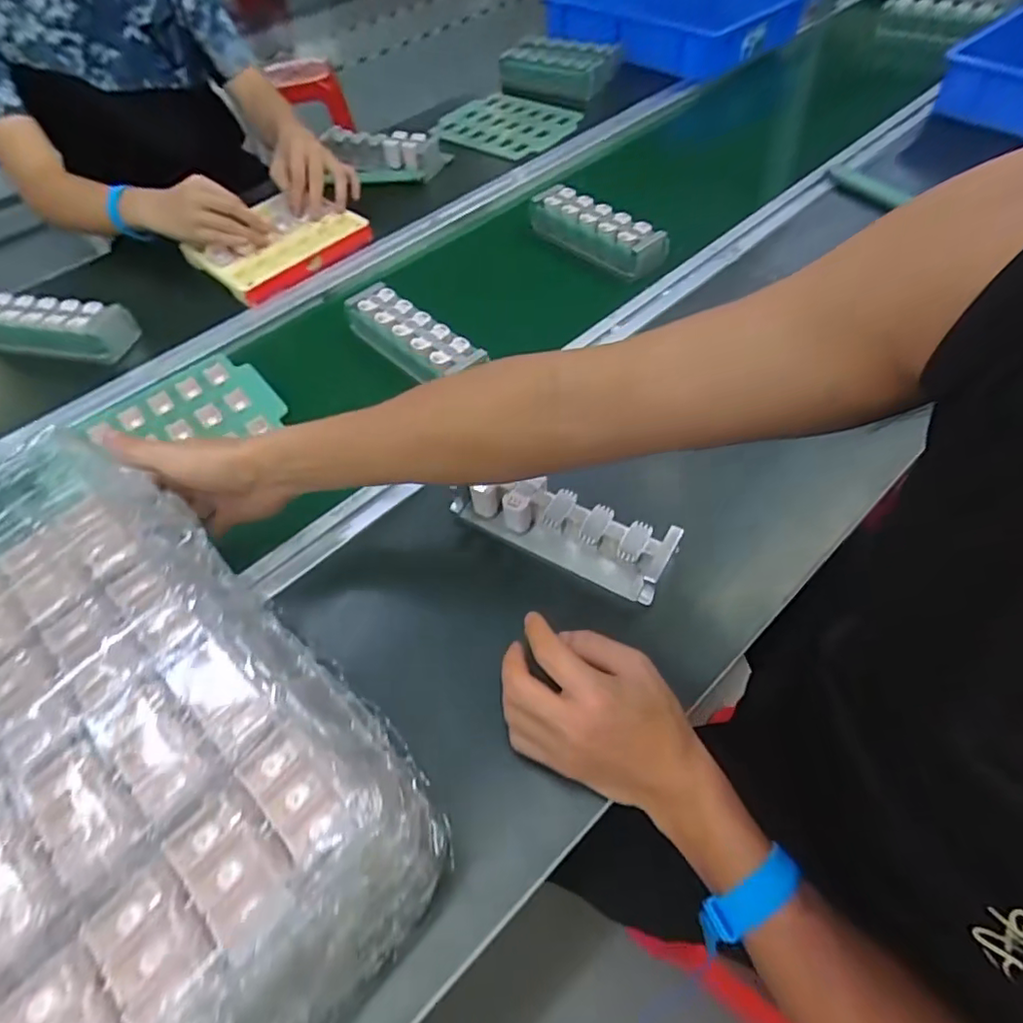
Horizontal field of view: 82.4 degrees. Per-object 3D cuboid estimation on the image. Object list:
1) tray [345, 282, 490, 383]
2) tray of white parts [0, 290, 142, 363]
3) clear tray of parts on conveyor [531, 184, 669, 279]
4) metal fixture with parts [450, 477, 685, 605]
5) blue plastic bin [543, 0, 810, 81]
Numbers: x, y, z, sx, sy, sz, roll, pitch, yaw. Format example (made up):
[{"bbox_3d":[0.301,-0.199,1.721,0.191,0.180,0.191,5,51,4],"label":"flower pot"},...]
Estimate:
[{"bbox_3d":[-0.109,-0.194,0.647,0.187,0.038,0.062,36,65,26],"label":"tray"},{"bbox_3d":[-0.559,-0.226,0.706,0.204,0.041,0.060,9,56,11],"label":"tray of white parts"},{"bbox_3d":[0.109,-0.360,0.753,0.065,0.049,0.194,-34,58,-18],"label":"clear tray of parts on conveyor"},{"bbox_3d":[0.039,0.009,0.482,0.188,0.044,0.054,25,60,21],"label":"metal fixture with parts"},{"bbox_3d":[0.288,-0.935,1.082,0.330,0.079,0.395,-40,60,-22],"label":"blue plastic bin"}]

